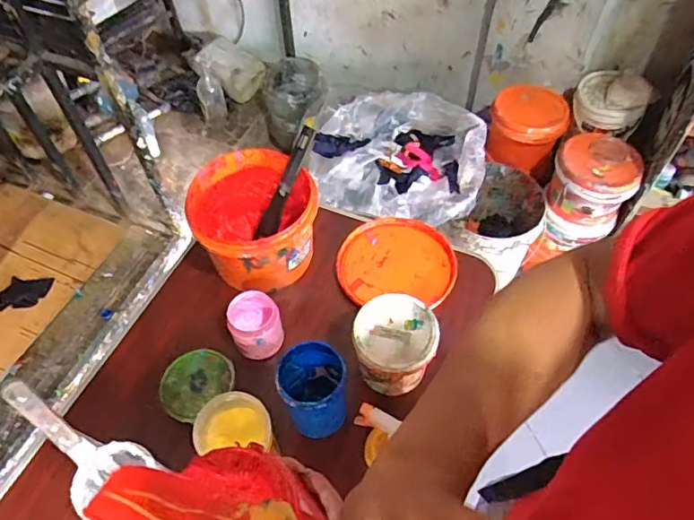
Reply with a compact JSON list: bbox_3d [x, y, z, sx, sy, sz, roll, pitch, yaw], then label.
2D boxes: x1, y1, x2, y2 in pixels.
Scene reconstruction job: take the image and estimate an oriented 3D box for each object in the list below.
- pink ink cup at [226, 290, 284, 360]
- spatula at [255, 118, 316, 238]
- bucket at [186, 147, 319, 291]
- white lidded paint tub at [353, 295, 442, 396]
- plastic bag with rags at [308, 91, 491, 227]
[{"bbox_3d":[-0.156,0.113,0.890,0.084,0.082,0.086,-1,54,1],"label":"pink ink cup"},{"bbox_3d":[-0.112,-0.143,0.955,0.027,0.241,0.035,32,19,17],"label":"spatula"},{"bbox_3d":[-0.170,-0.066,0.982,0.217,0.173,0.225,-1,54,1],"label":"bucket"},{"bbox_3d":[0.072,0.136,0.827,0.121,0.115,0.123,-2,54,0],"label":"white lidded paint tub"},{"bbox_3d":[0.155,-0.327,1.592,0.535,0.230,0.352,22,57,16],"label":"plastic bag with rags"}]

